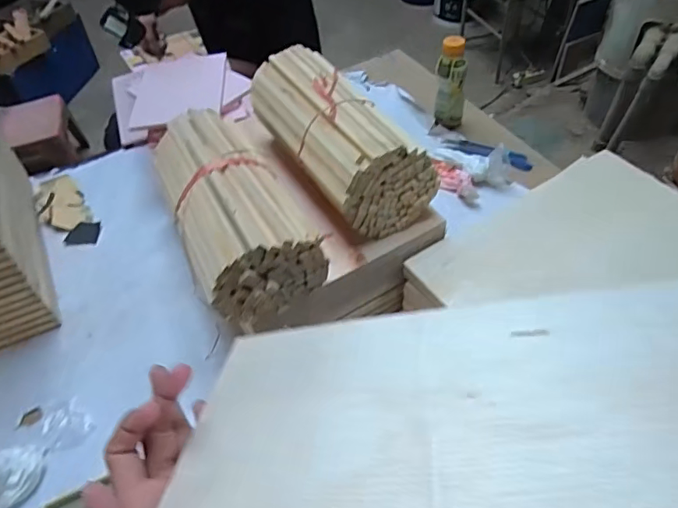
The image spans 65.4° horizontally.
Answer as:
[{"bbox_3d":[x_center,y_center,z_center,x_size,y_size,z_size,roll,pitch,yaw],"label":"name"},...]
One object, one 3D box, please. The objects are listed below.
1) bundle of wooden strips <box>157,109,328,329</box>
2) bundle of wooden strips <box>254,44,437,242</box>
[{"bbox_3d":[-0.140,-0.061,0.685,0.137,0.110,0.286,-23,52,-15],"label":"bundle of wooden strips"},{"bbox_3d":[-0.013,-0.170,0.757,0.139,0.114,0.320,-28,54,-20],"label":"bundle of wooden strips"}]

